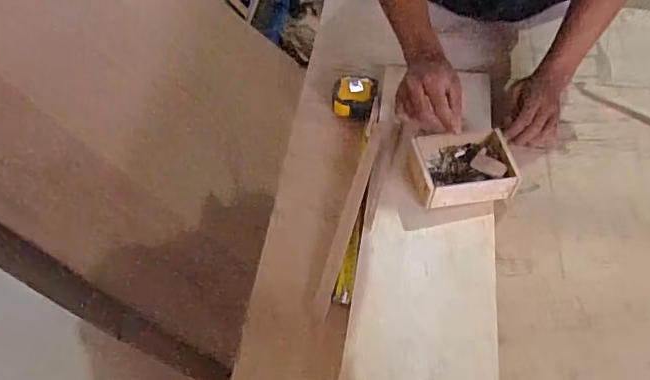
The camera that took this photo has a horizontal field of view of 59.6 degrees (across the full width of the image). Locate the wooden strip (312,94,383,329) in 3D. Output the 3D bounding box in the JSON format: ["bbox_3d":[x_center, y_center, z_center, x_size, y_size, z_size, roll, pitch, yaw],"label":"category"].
[{"bbox_3d":[0.047,0.007,0.864,0.027,0.008,0.406,10,52,11],"label":"wooden strip"}]

